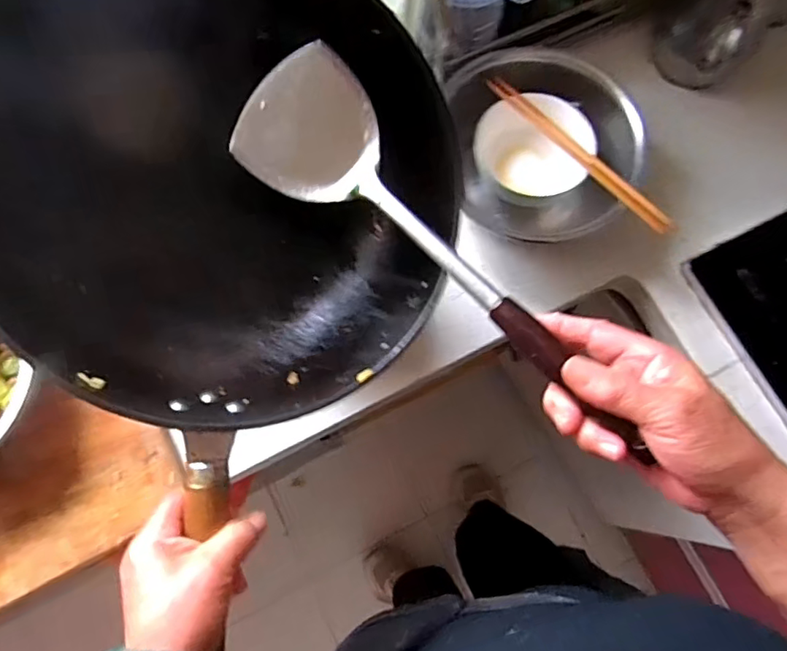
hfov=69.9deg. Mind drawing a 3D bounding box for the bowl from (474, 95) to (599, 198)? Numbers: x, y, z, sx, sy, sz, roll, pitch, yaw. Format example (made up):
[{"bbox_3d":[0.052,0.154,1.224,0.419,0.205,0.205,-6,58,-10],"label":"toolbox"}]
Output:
[{"bbox_3d":[0.158,-0.199,0.634,0.130,0.053,0.119,42,78,9],"label":"bowl"}]

